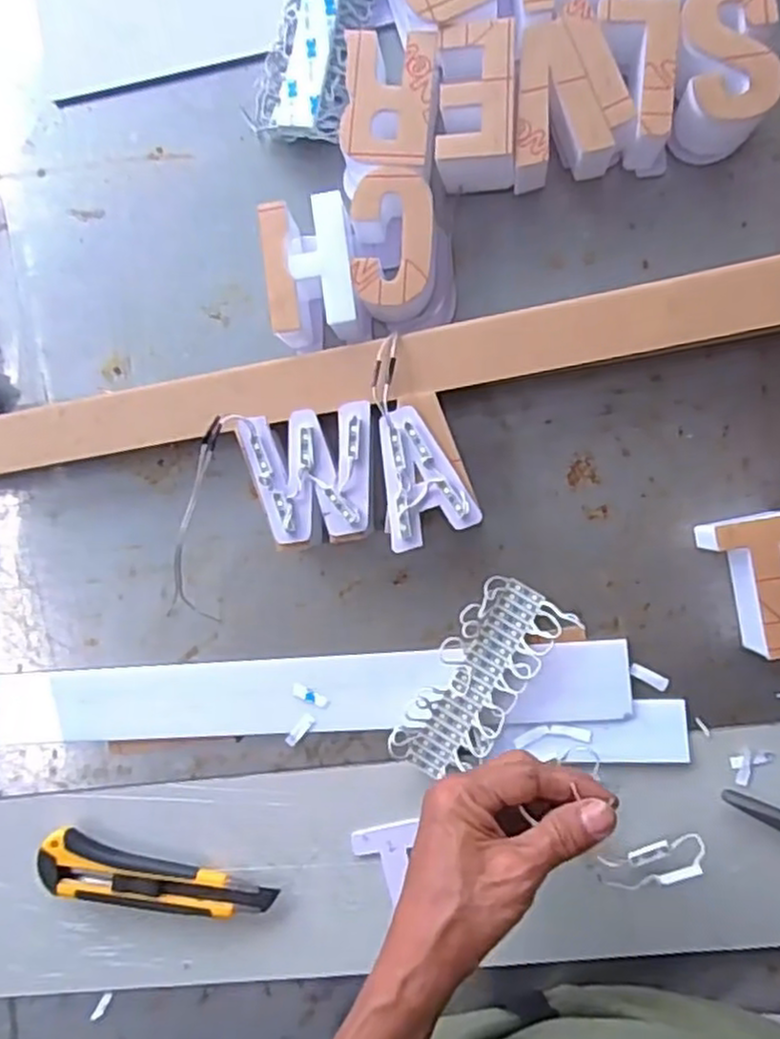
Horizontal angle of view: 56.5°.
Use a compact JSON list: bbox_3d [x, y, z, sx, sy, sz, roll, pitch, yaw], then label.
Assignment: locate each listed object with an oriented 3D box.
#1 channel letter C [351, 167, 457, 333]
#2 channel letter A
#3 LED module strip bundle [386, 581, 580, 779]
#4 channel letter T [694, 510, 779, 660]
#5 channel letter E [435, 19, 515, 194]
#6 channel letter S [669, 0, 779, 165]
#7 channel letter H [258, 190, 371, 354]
[{"bbox_3d":[0.010,-0.173,0.471,0.061,0.048,0.087,-4,89,6],"label":"channel letter C"},{"bbox_3d":[0.016,-0.030,0.450,0.057,0.010,0.088,-20,87,5],"label":"channel letter A"},{"bbox_3d":[0.057,0.104,0.474,0.059,0.025,0.135,34,93,6],"label":"LED module strip bundle"},{"bbox_3d":[0.227,0.040,0.448,0.051,0.045,0.086,-8,88,6],"label":"channel letter T"},{"bbox_3d":[0.054,-0.261,0.464,0.053,0.045,0.087,3,89,6],"label":"channel letter E"},{"bbox_3d":[0.203,-0.277,0.450,0.055,0.050,0.084,-4,89,6],"label":"channel letter S"},{"bbox_3d":[-0.050,-0.159,0.478,0.060,0.046,0.090,-5,88,6],"label":"channel letter H"}]

